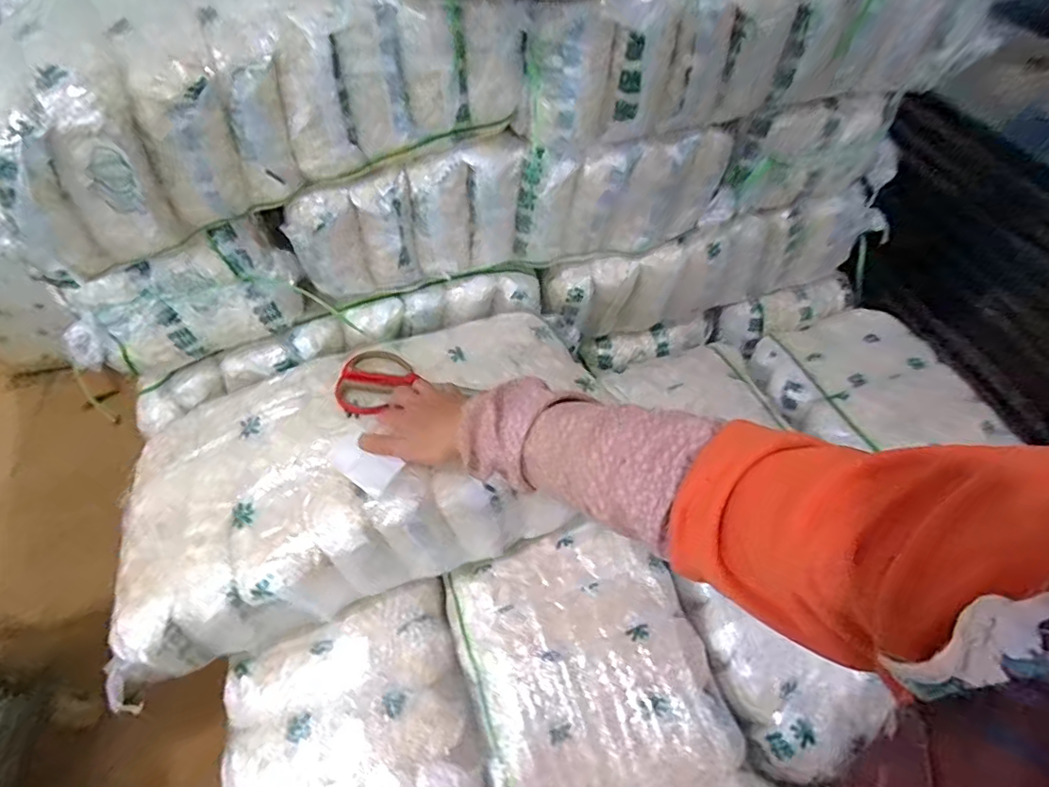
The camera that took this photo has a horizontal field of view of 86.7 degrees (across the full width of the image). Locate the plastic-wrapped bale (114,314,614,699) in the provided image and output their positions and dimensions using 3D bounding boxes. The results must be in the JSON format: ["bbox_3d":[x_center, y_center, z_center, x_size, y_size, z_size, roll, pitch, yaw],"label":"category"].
[{"bbox_3d":[-0.196,0.084,0.687,0.576,0.148,0.287,-21,57,-12],"label":"plastic-wrapped bale"}]

